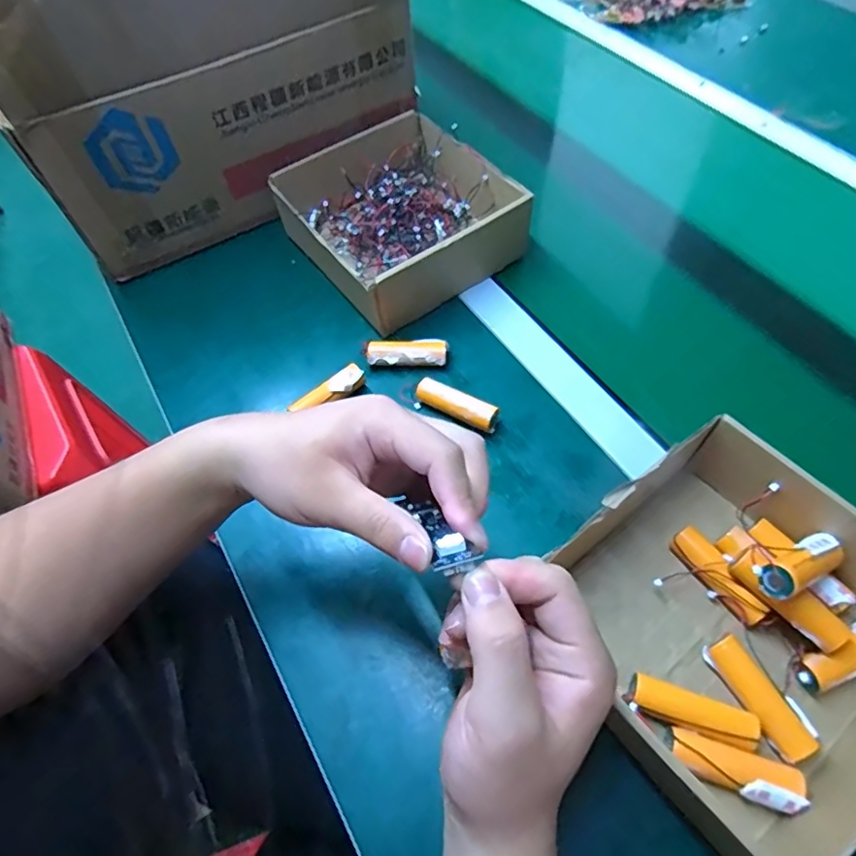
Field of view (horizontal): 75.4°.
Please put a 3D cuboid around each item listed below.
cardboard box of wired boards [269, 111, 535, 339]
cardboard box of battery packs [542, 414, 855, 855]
[{"bbox_3d":[-0.025,-0.214,0.565,0.196,0.075,0.198,-33,63,-16],"label":"cardboard box of wired boards"},{"bbox_3d":[0.189,0.119,0.344,0.204,0.070,0.195,-31,62,-15],"label":"cardboard box of battery packs"}]

